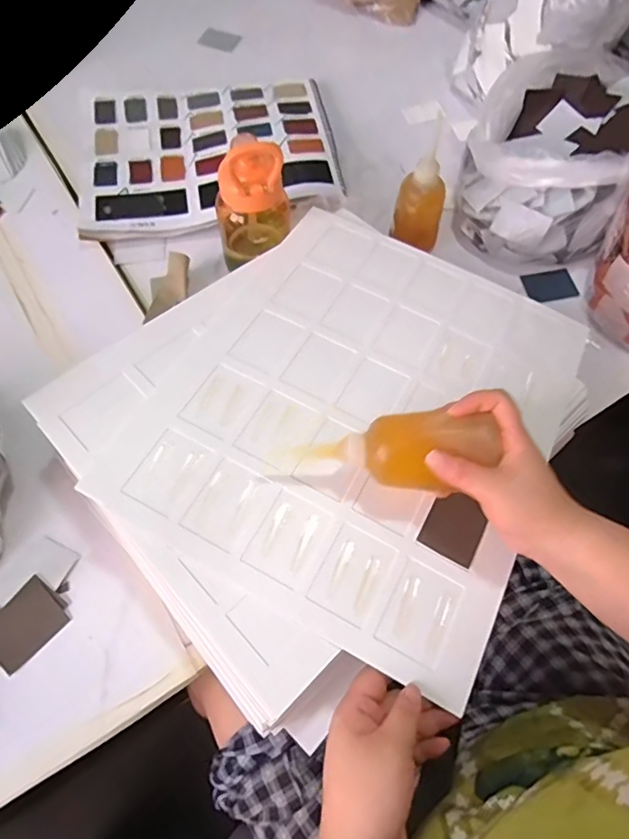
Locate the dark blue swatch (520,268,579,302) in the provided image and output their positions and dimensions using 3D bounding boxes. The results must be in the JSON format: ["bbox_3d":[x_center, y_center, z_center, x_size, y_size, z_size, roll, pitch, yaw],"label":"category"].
[{"bbox_3d":[0.312,-0.177,0.699,0.066,0.008,0.040,-12,79,-2],"label":"dark blue swatch"}]

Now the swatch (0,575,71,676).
[{"bbox_3d":[-0.274,0.192,0.497,0.059,0.005,0.065,38,66,20],"label":"swatch"}]

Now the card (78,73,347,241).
[{"bbox_3d":[-0.154,-0.405,0.759,0.357,0.032,0.304,-8,66,-3],"label":"card"}]

